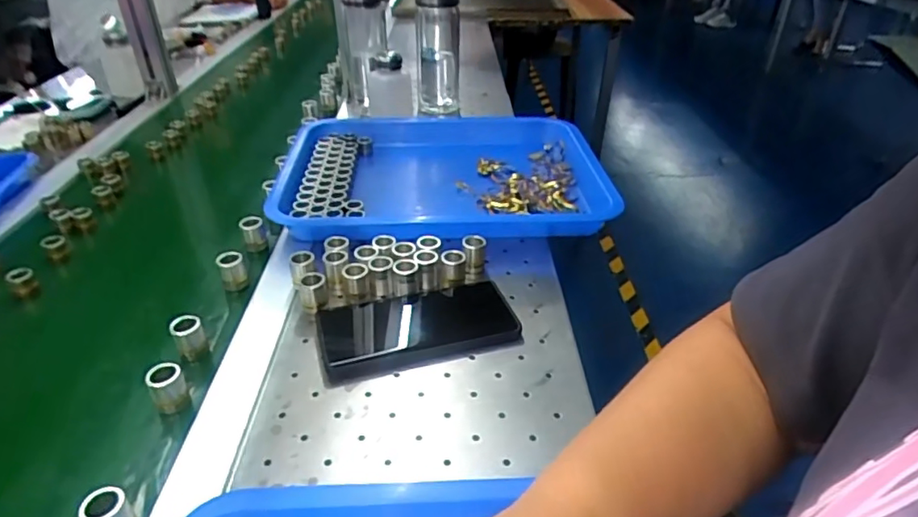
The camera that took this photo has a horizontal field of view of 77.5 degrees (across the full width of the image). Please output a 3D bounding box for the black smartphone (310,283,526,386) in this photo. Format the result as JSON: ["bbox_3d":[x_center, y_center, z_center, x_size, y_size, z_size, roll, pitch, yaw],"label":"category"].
[{"bbox_3d":[-0.036,0.053,0.489,0.164,0.016,0.088,-10,34,-14],"label":"black smartphone"}]

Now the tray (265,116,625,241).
[{"bbox_3d":[-0.019,-0.113,0.717,0.383,0.039,0.307,-3,33,-4],"label":"tray"}]

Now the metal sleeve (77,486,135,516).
[{"bbox_3d":[-0.204,0.152,0.334,0.018,0.034,0.022,21,38,29],"label":"metal sleeve"}]

